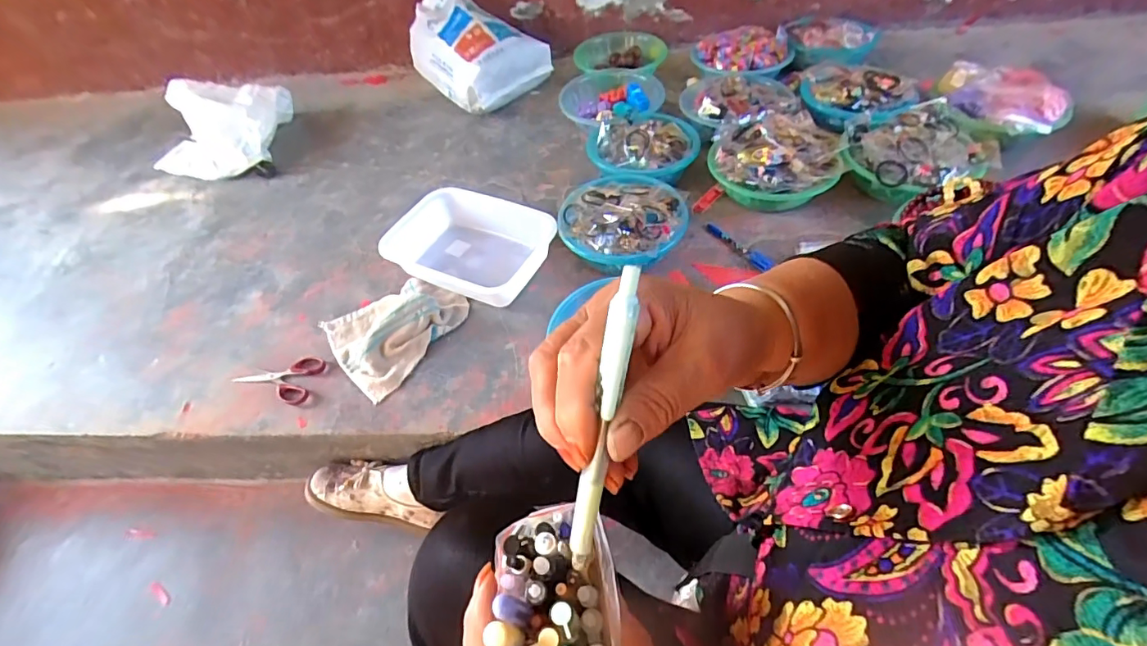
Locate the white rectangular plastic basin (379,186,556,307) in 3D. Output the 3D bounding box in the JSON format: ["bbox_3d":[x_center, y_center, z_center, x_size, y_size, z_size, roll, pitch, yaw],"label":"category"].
[{"bbox_3d":[-0.197,-0.143,0.925,0.282,0.078,0.201,20,56,20],"label":"white rectangular plastic basin"}]

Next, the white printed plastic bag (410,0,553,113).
[{"bbox_3d":[-0.279,-0.753,1.352,0.263,0.215,0.356,-39,58,-23],"label":"white printed plastic bag"}]

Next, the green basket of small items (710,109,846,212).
[{"bbox_3d":[0.388,-0.312,0.968,0.237,0.117,0.226,14,54,16],"label":"green basket of small items"}]

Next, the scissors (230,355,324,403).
[{"bbox_3d":[-0.488,0.093,0.808,0.150,0.015,0.084,1,51,6],"label":"scissors"}]

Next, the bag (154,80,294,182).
[{"bbox_3d":[-0.925,-0.497,1.265,0.322,0.129,0.272,-7,51,0],"label":"bag"}]

